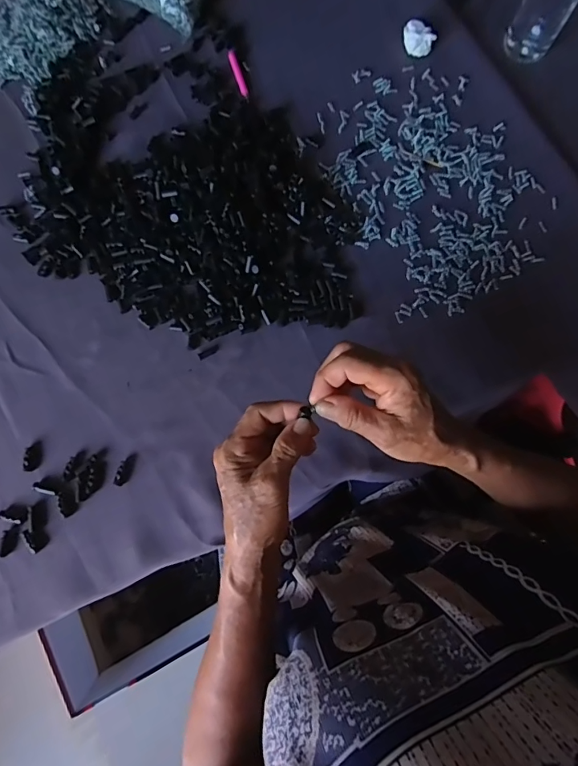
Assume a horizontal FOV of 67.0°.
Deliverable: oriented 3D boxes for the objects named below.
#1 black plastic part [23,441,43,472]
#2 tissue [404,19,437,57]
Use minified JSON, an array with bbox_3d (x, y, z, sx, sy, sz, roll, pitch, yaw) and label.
[{"bbox_3d":[-0.259,0.074,0.442,0.016,0.007,0.030,12,78,2],"label":"black plastic part"},{"bbox_3d":[0.160,-0.425,0.541,0.039,0.022,0.031,20,78,4],"label":"tissue"}]

